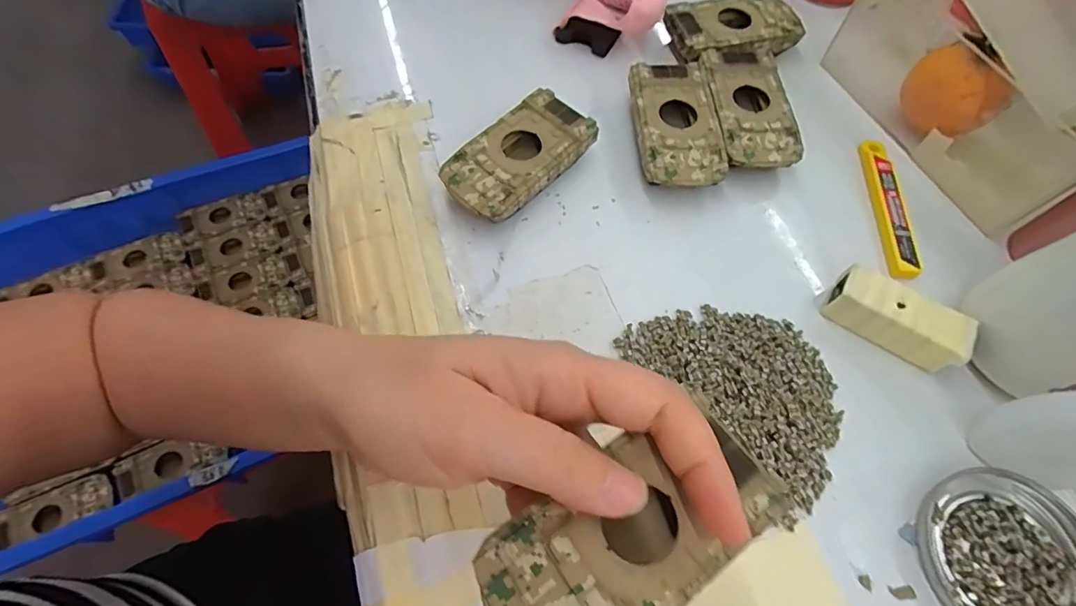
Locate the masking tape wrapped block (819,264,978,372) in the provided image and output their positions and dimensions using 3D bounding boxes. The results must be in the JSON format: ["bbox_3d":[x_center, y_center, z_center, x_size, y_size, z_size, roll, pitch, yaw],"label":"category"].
[{"bbox_3d":[0.193,0.008,0.279,0.069,0.025,0.029,30,67,13],"label":"masking tape wrapped block"}]

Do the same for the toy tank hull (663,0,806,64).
[{"bbox_3d":[0.144,-0.197,0.379,0.101,0.025,0.054,-14,65,-8],"label":"toy tank hull"}]

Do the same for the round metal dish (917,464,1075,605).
[{"bbox_3d":[0.218,0.119,0.235,0.076,0.008,0.076,1,64,-1],"label":"round metal dish"}]

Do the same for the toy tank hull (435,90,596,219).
[{"bbox_3d":[-0.012,-0.088,0.320,0.050,0.025,0.094,39,69,16],"label":"toy tank hull"}]

